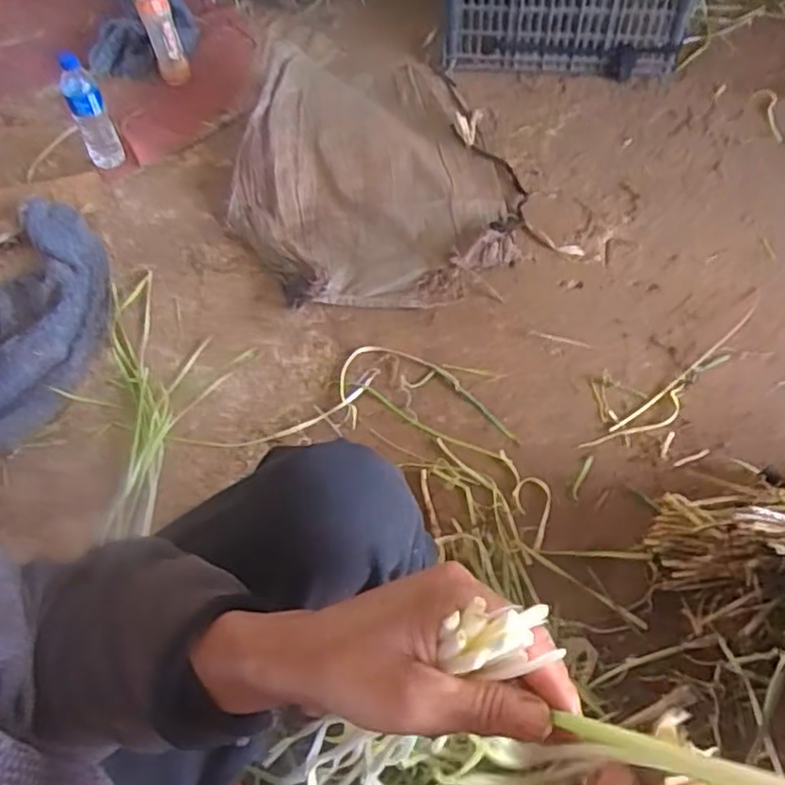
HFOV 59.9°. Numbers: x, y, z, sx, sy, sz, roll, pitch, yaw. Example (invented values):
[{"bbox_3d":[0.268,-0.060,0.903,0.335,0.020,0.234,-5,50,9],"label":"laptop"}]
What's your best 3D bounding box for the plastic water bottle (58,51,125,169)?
[{"bbox_3d":[-0.570,-0.528,1.274,0.064,0.200,0.077,-24,58,-13],"label":"plastic water bottle"}]

